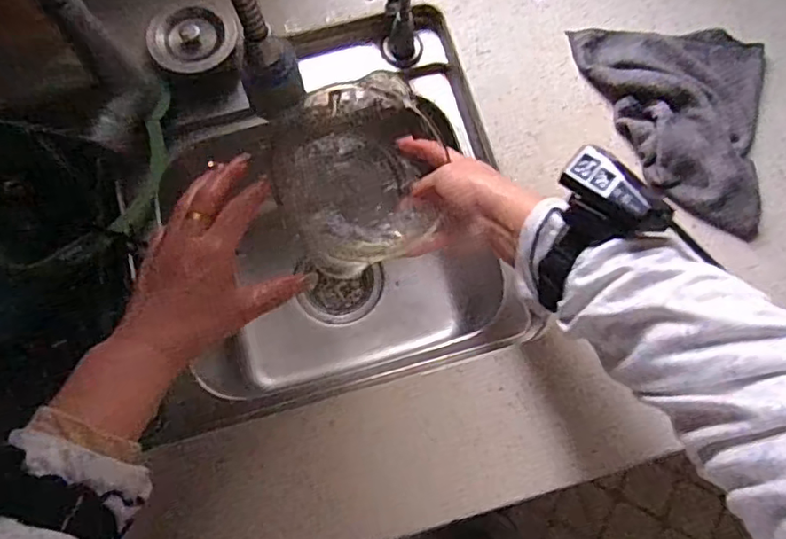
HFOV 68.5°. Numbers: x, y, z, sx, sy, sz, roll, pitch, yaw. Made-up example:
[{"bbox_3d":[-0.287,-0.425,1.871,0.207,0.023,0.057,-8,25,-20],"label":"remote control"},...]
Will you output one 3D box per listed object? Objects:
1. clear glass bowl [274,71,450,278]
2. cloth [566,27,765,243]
[{"bbox_3d":[-0.027,-0.075,0.506,0.141,0.068,0.152,1,72,-2],"label":"clear glass bowl"},{"bbox_3d":[0.257,-0.142,0.534,0.171,0.030,0.195,6,72,0],"label":"cloth"}]

